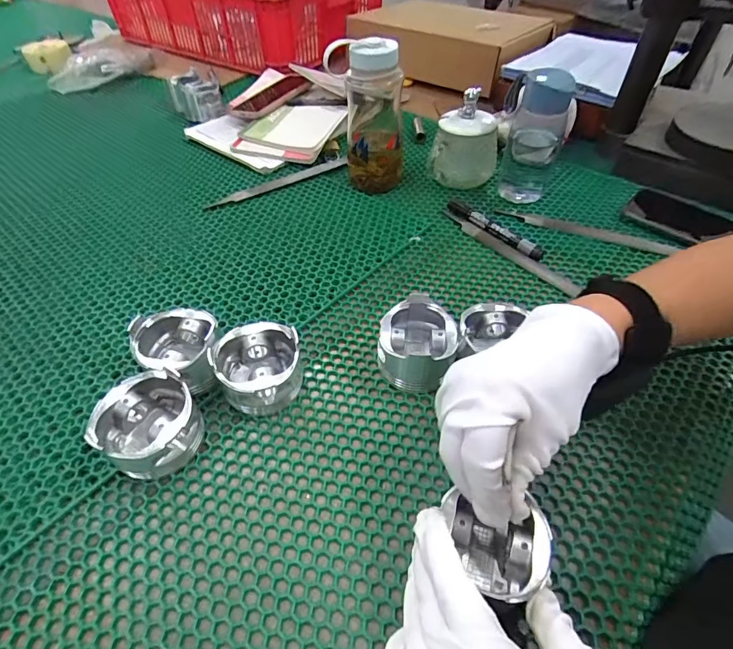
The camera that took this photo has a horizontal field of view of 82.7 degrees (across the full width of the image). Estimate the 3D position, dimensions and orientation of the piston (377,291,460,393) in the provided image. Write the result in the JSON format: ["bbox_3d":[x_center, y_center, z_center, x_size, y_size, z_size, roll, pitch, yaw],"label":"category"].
[{"bbox_3d":[0.047,0.019,0.385,0.068,0.054,0.078,15,49,13],"label":"piston"}]

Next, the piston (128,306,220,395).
[{"bbox_3d":[-0.168,0.029,0.378,0.069,0.054,0.076,-12,48,-10],"label":"piston"}]

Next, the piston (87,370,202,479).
[{"bbox_3d":[-0.171,0.083,0.333,0.065,0.052,0.070,0,47,0],"label":"piston"}]

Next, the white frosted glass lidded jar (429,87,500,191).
[{"bbox_3d":[0.139,-0.253,0.577,0.088,0.107,0.072,11,49,11],"label":"white frosted glass lidded jar"}]

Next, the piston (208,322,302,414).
[{"bbox_3d":[-0.097,0.040,0.370,0.075,0.050,0.067,-8,48,-7],"label":"piston"}]

